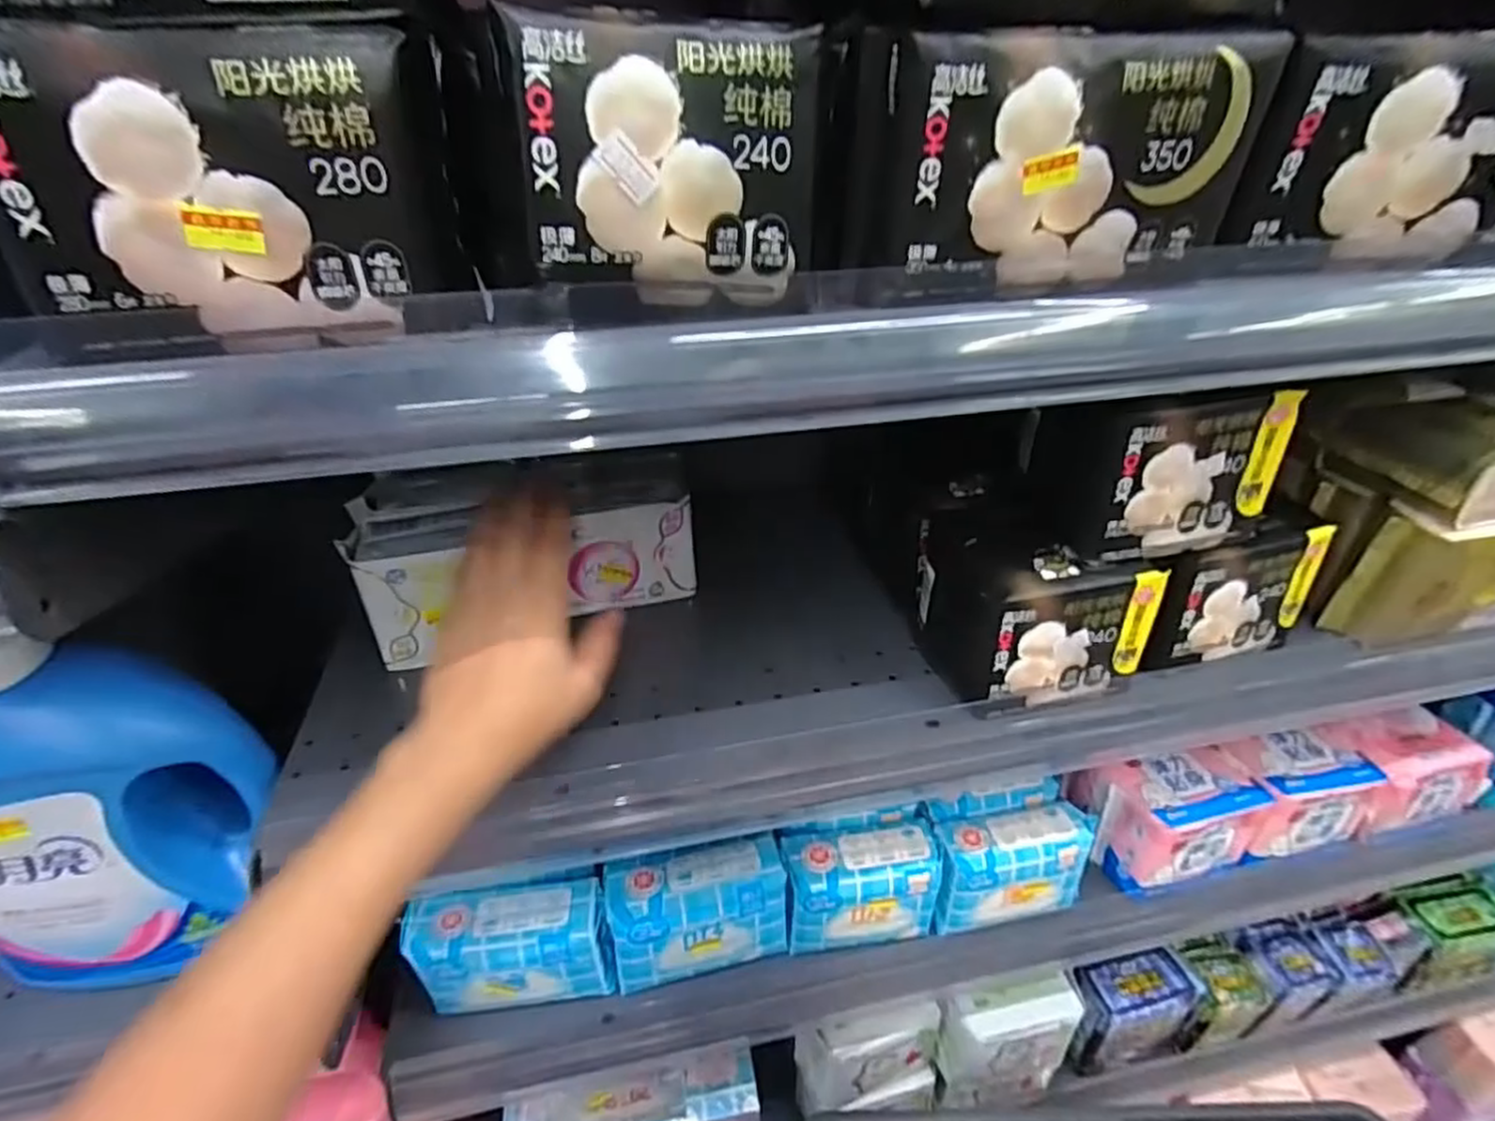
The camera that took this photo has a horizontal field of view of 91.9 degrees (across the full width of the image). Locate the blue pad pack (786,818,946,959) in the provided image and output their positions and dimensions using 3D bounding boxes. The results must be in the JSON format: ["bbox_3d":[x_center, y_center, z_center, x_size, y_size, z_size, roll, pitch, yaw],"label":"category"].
[{"bbox_3d":[0.084,0.244,0.541,0.108,0.084,0.047,-5,32,-6],"label":"blue pad pack"}]

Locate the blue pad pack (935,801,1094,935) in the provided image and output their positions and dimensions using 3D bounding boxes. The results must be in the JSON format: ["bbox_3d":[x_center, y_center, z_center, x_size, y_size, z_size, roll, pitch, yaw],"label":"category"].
[{"bbox_3d":[0.196,0.231,0.549,0.113,0.073,0.045,-6,32,-7],"label":"blue pad pack"}]

